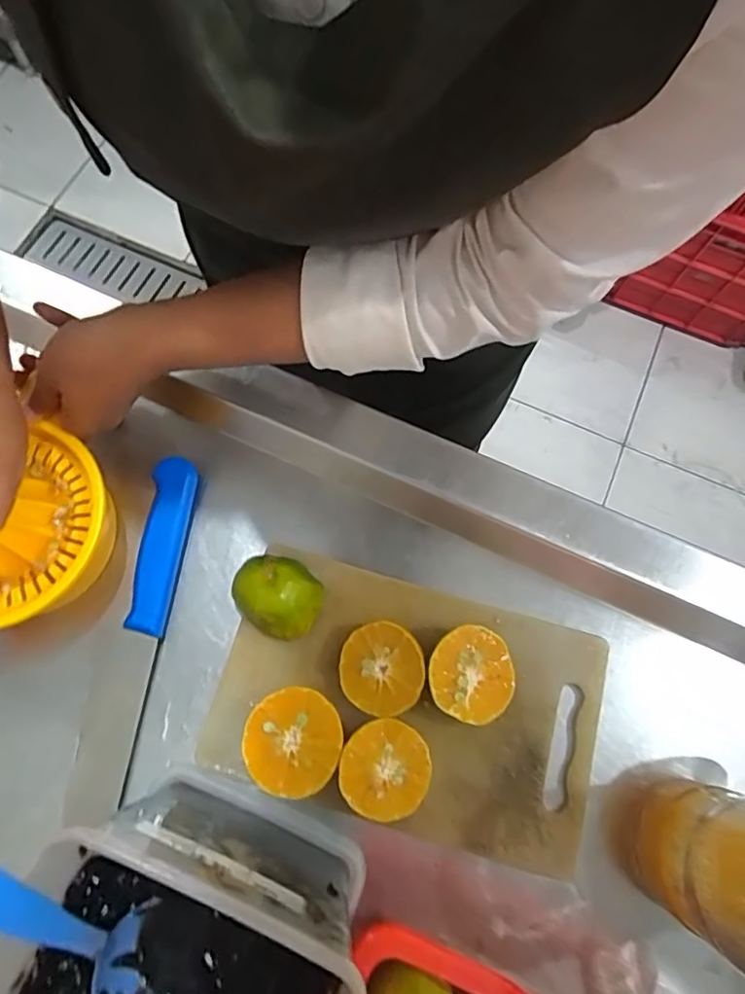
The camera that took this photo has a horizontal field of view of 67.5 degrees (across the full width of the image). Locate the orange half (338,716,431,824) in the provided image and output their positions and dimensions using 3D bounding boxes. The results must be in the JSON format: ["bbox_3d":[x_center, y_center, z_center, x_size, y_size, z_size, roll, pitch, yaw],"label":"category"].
[{"bbox_3d":[0.007,0.163,0.337,0.051,0.030,0.053,1,72,-2],"label":"orange half"}]

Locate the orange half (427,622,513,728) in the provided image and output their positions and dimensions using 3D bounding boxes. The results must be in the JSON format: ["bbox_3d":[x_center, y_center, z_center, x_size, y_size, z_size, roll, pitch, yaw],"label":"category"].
[{"bbox_3d":[0.059,0.110,0.352,0.057,0.027,0.054,32,74,-15],"label":"orange half"}]

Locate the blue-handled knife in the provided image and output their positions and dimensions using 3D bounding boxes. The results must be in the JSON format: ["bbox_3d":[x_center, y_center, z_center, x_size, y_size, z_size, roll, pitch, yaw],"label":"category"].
[{"bbox_3d":[-0.158,0.089,0.369,0.036,0.020,0.235,10,72,1],"label":"blue-handled knife"}]

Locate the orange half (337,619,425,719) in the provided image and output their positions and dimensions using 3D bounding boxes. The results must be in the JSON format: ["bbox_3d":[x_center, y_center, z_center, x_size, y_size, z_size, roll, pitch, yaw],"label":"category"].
[{"bbox_3d":[0.005,0.109,0.354,0.049,0.042,0.053,1,72,-2],"label":"orange half"}]

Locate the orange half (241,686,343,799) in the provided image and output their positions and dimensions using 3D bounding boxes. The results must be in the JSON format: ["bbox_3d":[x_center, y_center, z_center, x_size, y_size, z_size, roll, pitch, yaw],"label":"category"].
[{"bbox_3d":[-0.048,0.148,0.342,0.056,0.035,0.058,1,72,-2],"label":"orange half"}]

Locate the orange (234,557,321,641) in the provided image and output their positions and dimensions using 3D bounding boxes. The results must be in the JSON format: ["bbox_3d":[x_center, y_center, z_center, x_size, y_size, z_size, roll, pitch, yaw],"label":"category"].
[{"bbox_3d":[-0.064,0.066,0.370,0.058,0.036,0.047,21,73,4],"label":"orange"}]

